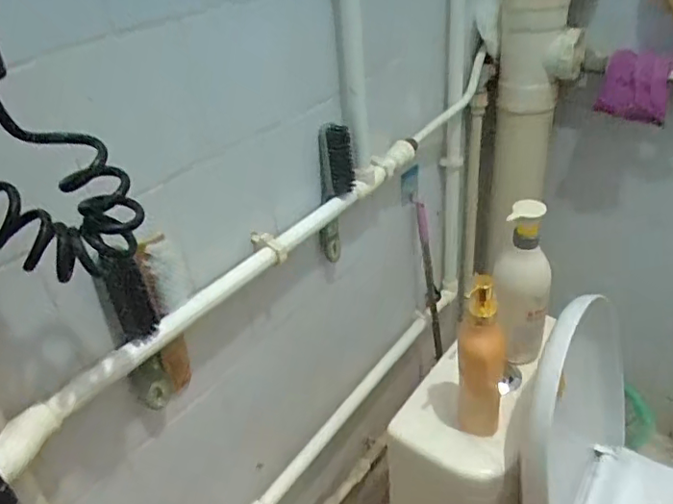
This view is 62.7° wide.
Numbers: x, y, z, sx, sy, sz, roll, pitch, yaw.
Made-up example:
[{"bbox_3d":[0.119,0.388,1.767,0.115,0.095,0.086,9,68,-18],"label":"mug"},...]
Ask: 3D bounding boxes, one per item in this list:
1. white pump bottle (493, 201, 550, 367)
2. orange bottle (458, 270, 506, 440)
[{"bbox_3d":[0.268,0.055,0.795,0.078,0.255,0.063,5,36,17],"label":"white pump bottle"},{"bbox_3d":[0.187,0.137,0.710,0.057,0.241,0.059,5,36,17],"label":"orange bottle"}]

